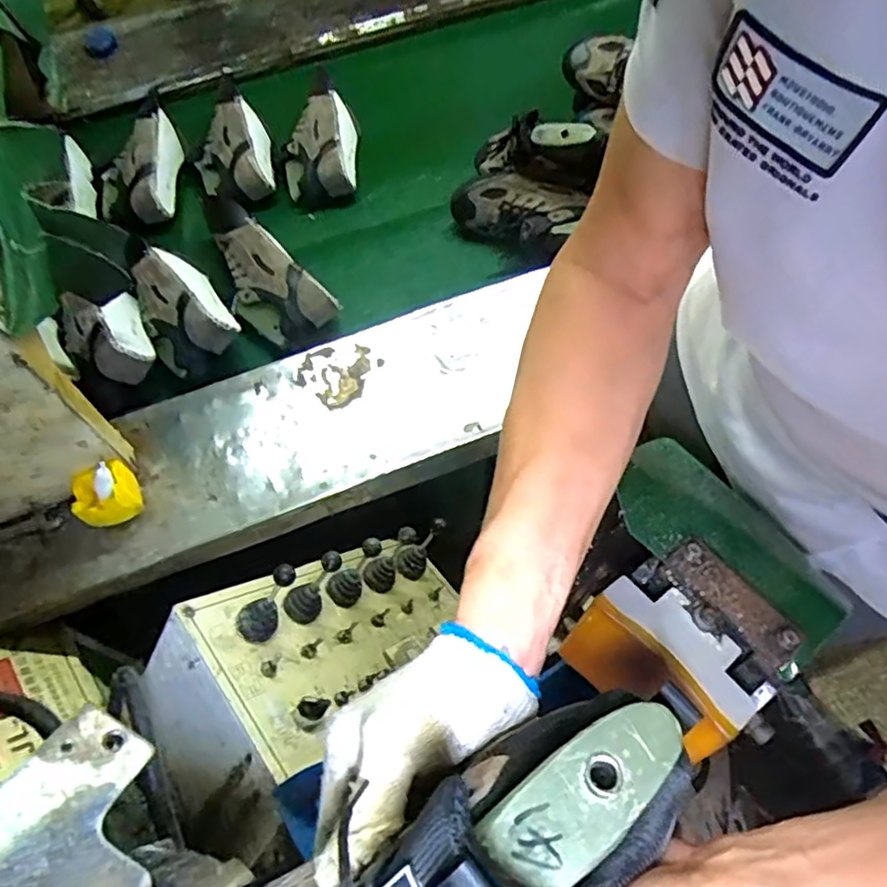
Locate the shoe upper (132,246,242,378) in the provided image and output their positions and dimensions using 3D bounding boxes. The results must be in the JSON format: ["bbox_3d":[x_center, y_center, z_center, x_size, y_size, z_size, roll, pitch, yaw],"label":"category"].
[{"bbox_3d":[-0.392,-0.208,0.951,0.120,0.074,0.212,-29,63,-14],"label":"shoe upper"}]

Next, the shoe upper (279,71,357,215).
[{"bbox_3d":[-0.219,-0.523,1.132,0.138,0.095,0.220,-10,60,-3],"label":"shoe upper"}]

